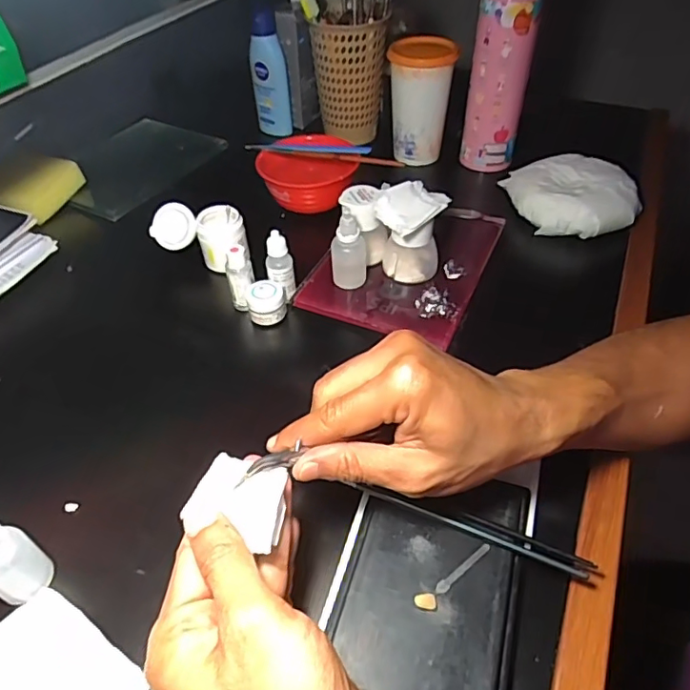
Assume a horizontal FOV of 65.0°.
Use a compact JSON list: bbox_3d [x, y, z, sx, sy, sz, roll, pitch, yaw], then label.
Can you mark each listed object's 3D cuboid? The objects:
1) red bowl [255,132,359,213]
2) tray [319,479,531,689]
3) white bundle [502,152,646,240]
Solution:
[{"bbox_3d":[-0.042,-0.188,0.593,0.100,0.045,0.093,-1,46,1],"label":"red bowl"},{"bbox_3d":[0.046,0.138,0.305,0.100,0.022,0.148,12,48,13],"label":"tray"},{"bbox_3d":[0.240,-0.156,0.570,0.119,0.041,0.107,-4,46,-2],"label":"white bundle"}]

